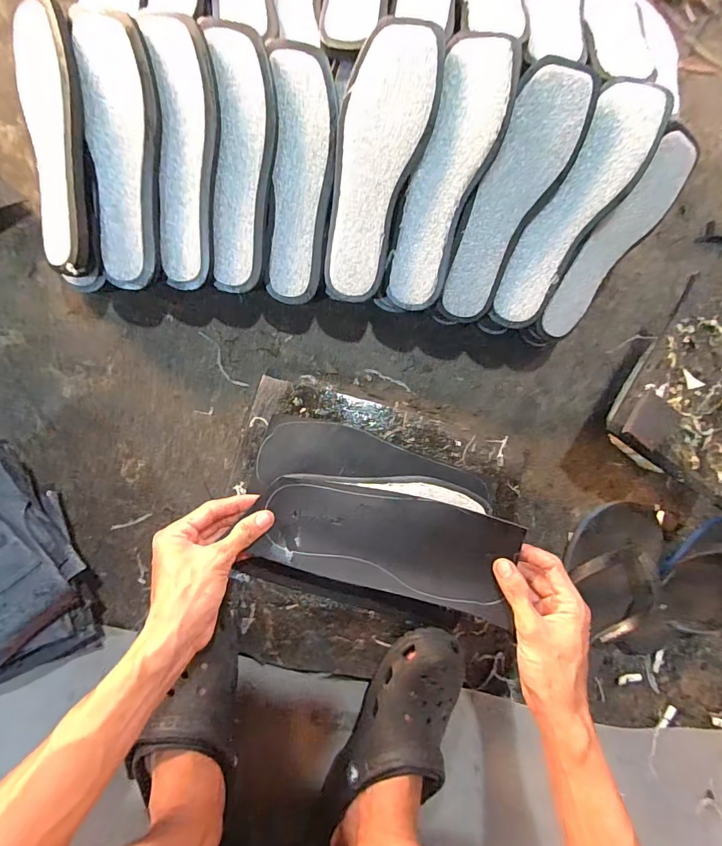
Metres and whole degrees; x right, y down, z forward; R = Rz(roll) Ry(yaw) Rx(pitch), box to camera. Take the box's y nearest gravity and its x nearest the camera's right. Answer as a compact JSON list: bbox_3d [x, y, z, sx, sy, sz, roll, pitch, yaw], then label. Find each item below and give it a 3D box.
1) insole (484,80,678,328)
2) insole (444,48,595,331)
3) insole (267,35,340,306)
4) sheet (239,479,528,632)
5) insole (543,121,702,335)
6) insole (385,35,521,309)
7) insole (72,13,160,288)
[{"bbox_3d":[0.227,-0.223,0.450,0.071,0.019,0.247,26,112,-5],"label":"insole"},{"bbox_3d":[0.159,-0.234,0.448,0.075,0.013,0.249,20,114,-6],"label":"insole"},{"bbox_3d":[-0.064,-0.259,0.448,0.066,0.017,0.245,4,107,-7],"label":"insole"},{"bbox_3d":[0.029,0.122,0.429,0.256,0.018,0.100,15,83,3],"label":"sheet"},{"bbox_3d":[0.292,-0.213,0.479,0.081,0.010,0.241,29,105,-29],"label":"insole"},{"bbox_3d":[0.088,-0.246,0.434,0.071,0.021,0.248,15,114,-6],"label":"insole"},{"bbox_3d":[-0.240,-0.266,0.422,0.072,0.018,0.241,2,107,-7],"label":"insole"}]

